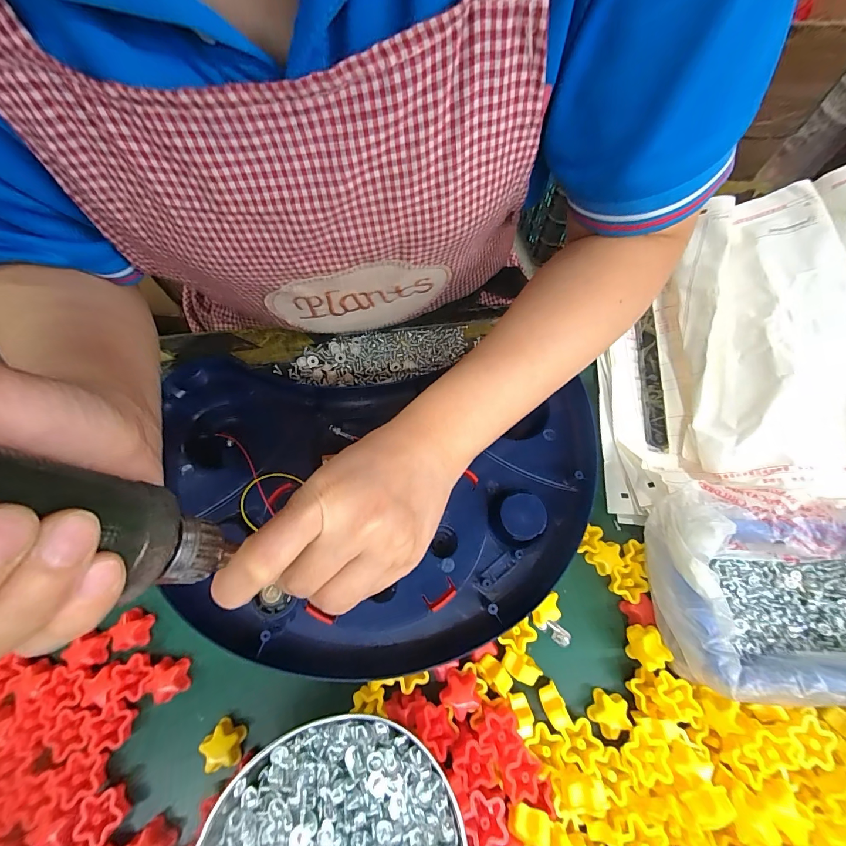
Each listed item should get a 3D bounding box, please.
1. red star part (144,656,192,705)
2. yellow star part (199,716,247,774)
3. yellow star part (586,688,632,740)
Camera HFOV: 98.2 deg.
[{"bbox_3d":[-0.171,0.172,0.247,0.022,0.015,0.025,-15,67,-8],"label":"red star part"},{"bbox_3d":[-0.127,0.207,0.235,0.024,0.016,0.023,21,67,8],"label":"yellow star part"},{"bbox_3d":[0.125,0.194,0.245,0.024,0.012,0.022,-37,72,-16],"label":"yellow star part"}]

